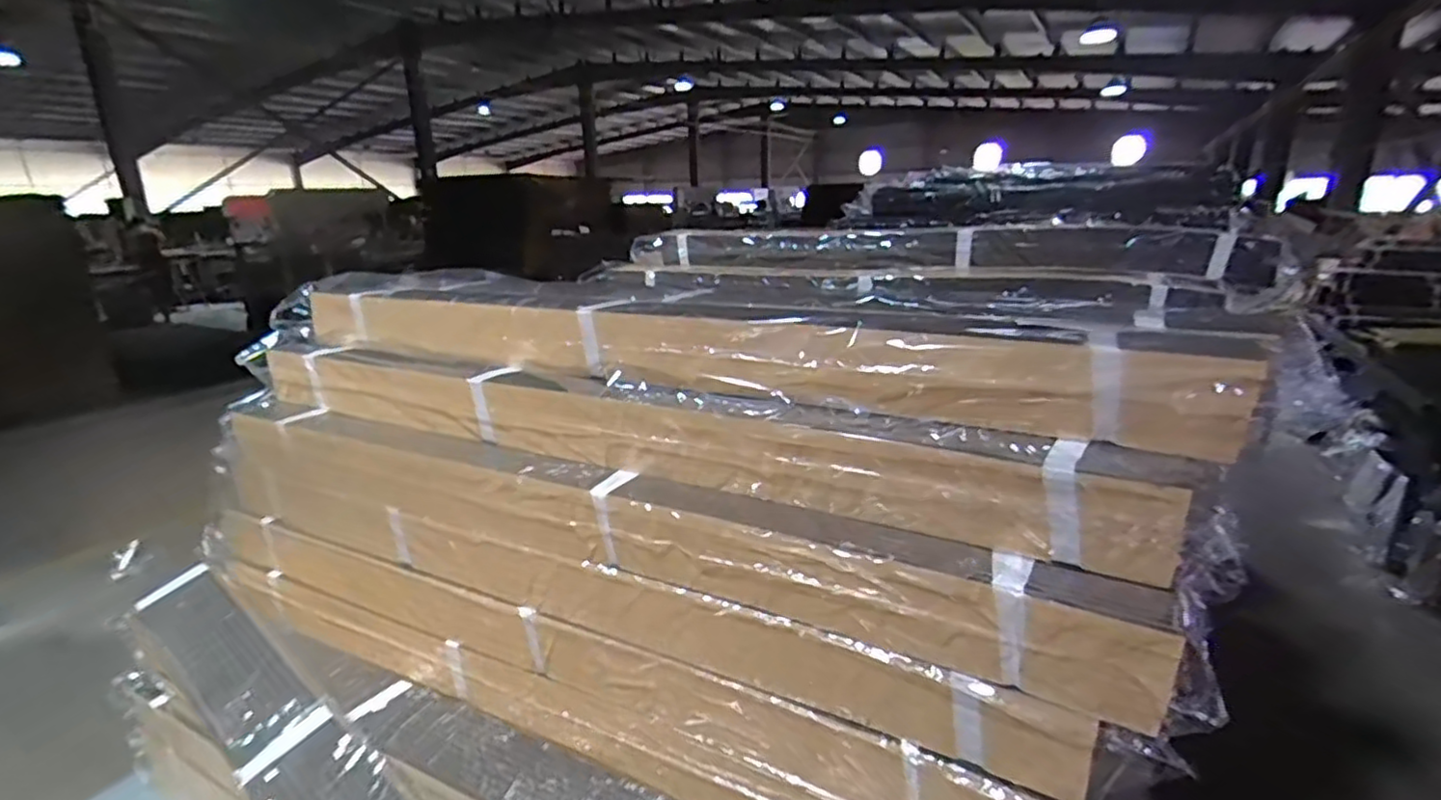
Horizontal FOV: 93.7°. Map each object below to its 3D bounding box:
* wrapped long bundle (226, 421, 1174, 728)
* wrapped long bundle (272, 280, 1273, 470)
[{"bbox_3d":[-0.140,0.100,0.619,0.931,0.070,0.072,8,19,28],"label":"wrapped long bundle"},{"bbox_3d":[-0.083,-0.066,0.691,0.998,0.082,0.122,7,19,27],"label":"wrapped long bundle"}]

